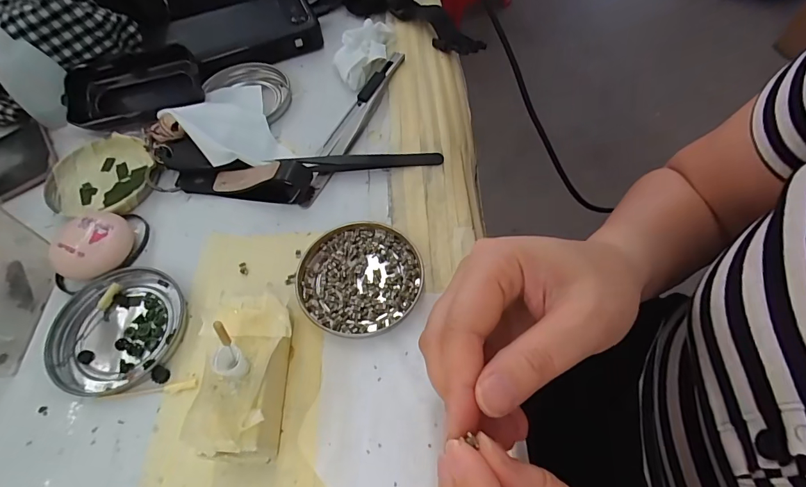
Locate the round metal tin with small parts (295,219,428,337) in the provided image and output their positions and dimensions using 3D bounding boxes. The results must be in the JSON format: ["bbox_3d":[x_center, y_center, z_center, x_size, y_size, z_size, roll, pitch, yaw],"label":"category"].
[{"bbox_3d":[-0.027,0.021,0.262,0.080,0.009,0.074,-1,60,2],"label":"round metal tin with small parts"}]

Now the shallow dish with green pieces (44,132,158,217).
[{"bbox_3d":[-0.230,-0.054,0.314,0.082,0.010,0.072,8,60,7],"label":"shallow dish with green pieces"}]

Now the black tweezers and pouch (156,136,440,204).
[{"bbox_3d":[-0.079,-0.053,0.300,0.209,0.024,0.045,0,60,3],"label":"black tweezers and pouch"}]

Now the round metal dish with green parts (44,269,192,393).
[{"bbox_3d":[-0.178,0.052,0.253,0.080,0.007,0.074,-1,60,2],"label":"round metal dish with green parts"}]

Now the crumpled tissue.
[{"bbox_3d":[-0.036,-0.170,0.364,0.046,0.021,0.071,5,60,5],"label":"crumpled tissue"}]

